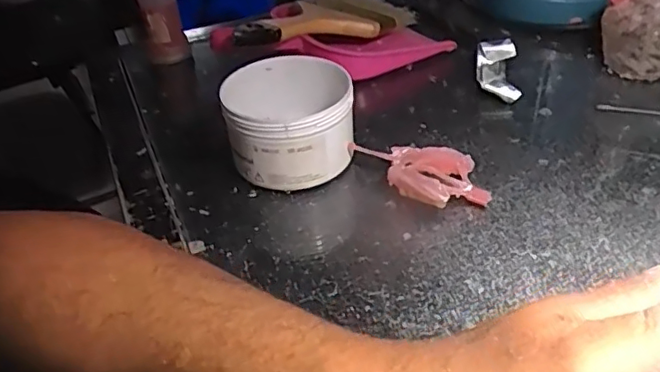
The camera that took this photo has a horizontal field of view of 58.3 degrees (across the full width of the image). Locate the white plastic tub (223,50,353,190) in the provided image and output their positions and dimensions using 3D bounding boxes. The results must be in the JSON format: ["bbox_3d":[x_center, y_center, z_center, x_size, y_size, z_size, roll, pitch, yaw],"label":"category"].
[{"bbox_3d":[-0.029,-0.050,0.438,0.089,0.063,0.104,-6,38,-2],"label":"white plastic tub"}]

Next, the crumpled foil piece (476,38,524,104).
[{"bbox_3d":[0.146,-0.100,0.515,0.033,0.030,0.067,1,39,7],"label":"crumpled foil piece"}]

